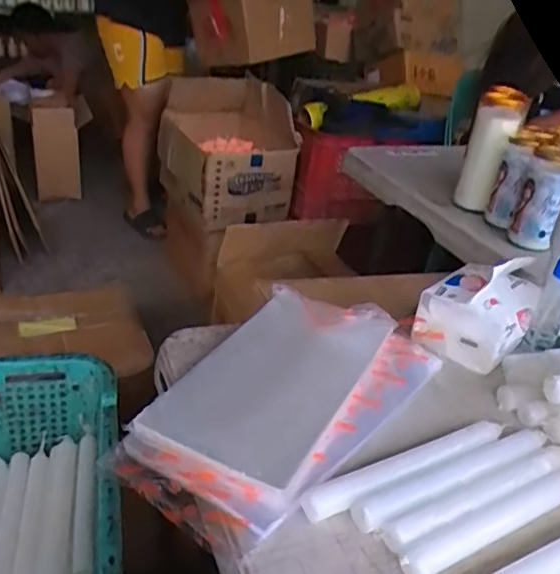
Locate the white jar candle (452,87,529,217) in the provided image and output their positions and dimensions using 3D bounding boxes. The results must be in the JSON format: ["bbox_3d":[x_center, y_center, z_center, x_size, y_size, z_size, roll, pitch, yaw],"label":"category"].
[{"bbox_3d":[0.336,-0.215,0.993,0.071,0.193,0.079,16,30,16],"label":"white jar candle"}]

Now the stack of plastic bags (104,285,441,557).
[{"bbox_3d":[0.006,0.086,0.525,0.165,0.036,0.286,23,32,27],"label":"stack of plastic bags"}]

